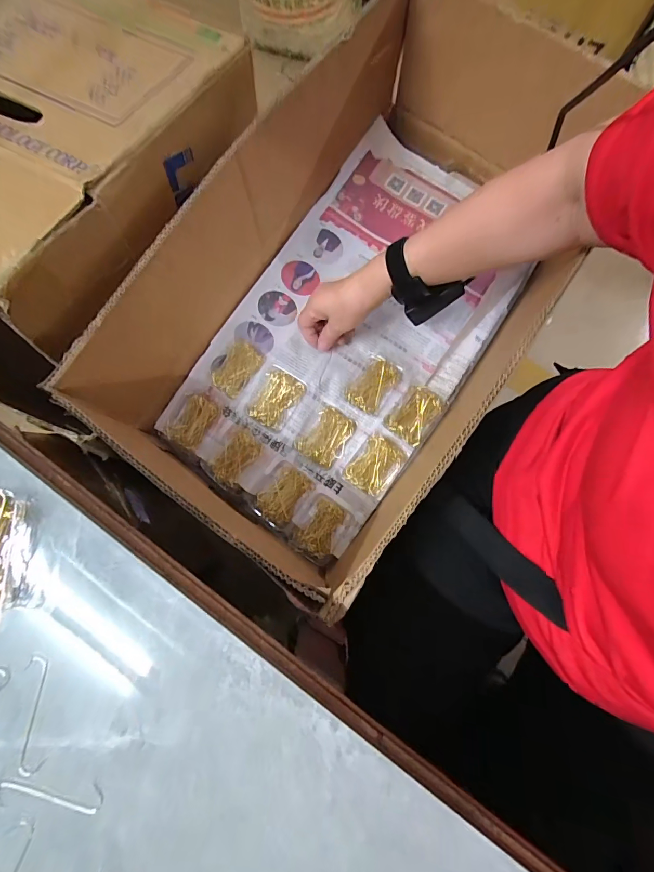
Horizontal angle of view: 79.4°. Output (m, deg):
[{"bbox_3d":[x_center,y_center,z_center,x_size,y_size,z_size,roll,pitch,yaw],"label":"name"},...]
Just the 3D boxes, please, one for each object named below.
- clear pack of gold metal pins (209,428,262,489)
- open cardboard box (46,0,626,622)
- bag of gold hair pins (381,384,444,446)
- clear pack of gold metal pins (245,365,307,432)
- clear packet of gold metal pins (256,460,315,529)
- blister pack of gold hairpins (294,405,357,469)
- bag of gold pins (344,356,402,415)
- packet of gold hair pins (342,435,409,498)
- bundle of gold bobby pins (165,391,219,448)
[{"bbox_3d":[-0.122,0.026,0.511,0.053,0.024,0.075,35,81,7],"label":"clear pack of gold metal pins"},{"bbox_3d":[0.046,-0.177,0.467,0.334,0.199,0.627,33,81,7],"label":"open cardboard box"},{"bbox_3d":[0.114,-0.031,0.505,0.052,0.025,0.074,36,81,7],"label":"bag of gold hair pins"},{"bbox_3d":[-0.068,-0.050,0.518,0.058,0.027,0.075,27,80,6],"label":"clear pack of gold metal pins"},{"bbox_3d":[-0.061,0.076,0.510,0.058,0.015,0.077,34,81,7],"label":"clear packet of gold metal pins"},{"bbox_3d":[-0.001,-0.001,0.515,0.057,0.010,0.075,34,81,7],"label":"blister pack of gold hairpins"},{"bbox_3d":[0.062,-0.068,0.517,0.048,0.028,0.075,37,81,7],"label":"bag of gold pins"},{"bbox_3d":[0.062,0.038,0.504,0.058,0.017,0.075,37,81,8],"label":"packet of gold hair pins"},{"bbox_3d":[-0.180,-0.021,0.527,0.050,0.019,0.069,30,80,6],"label":"bundle of gold bobby pins"}]

